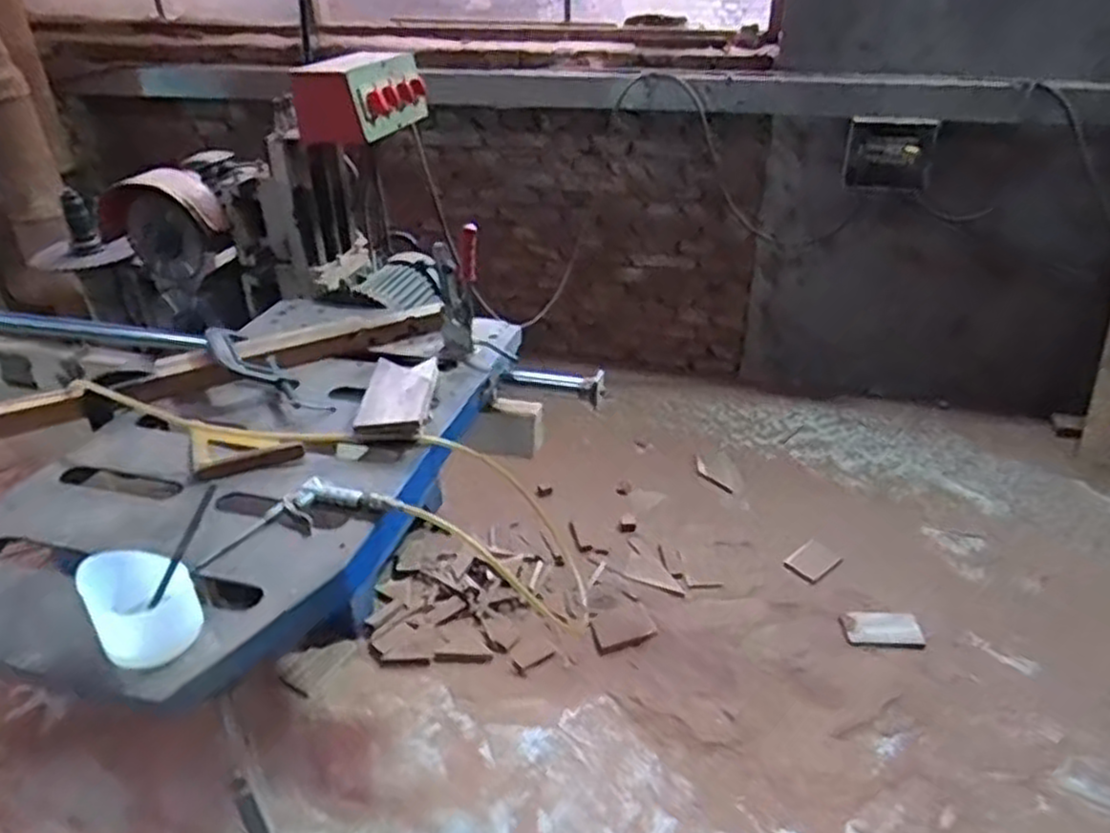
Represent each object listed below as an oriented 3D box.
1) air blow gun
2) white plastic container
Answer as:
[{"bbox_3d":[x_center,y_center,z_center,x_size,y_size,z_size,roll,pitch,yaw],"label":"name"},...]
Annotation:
[{"bbox_3d":[-0.323,0.119,0.967,0.240,0.030,0.093,-11,34,-16],"label":"air blow gun"},{"bbox_3d":[-0.416,0.186,0.770,0.092,0.093,0.084,-21,38,-29],"label":"white plastic container"}]

